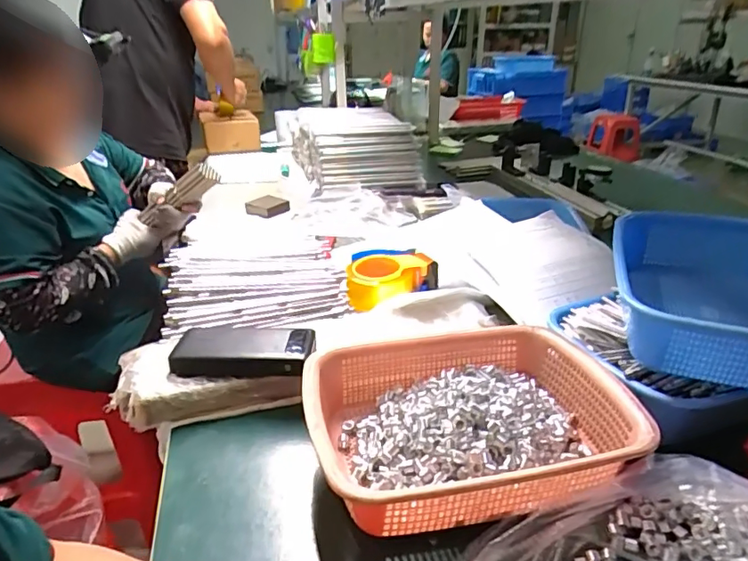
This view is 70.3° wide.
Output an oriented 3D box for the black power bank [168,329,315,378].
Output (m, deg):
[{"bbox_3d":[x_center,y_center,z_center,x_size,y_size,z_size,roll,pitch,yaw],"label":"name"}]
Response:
[{"bbox_3d":[-0.143,0.078,0.599,0.146,0.022,0.073,2,26,5],"label":"black power bank"}]

